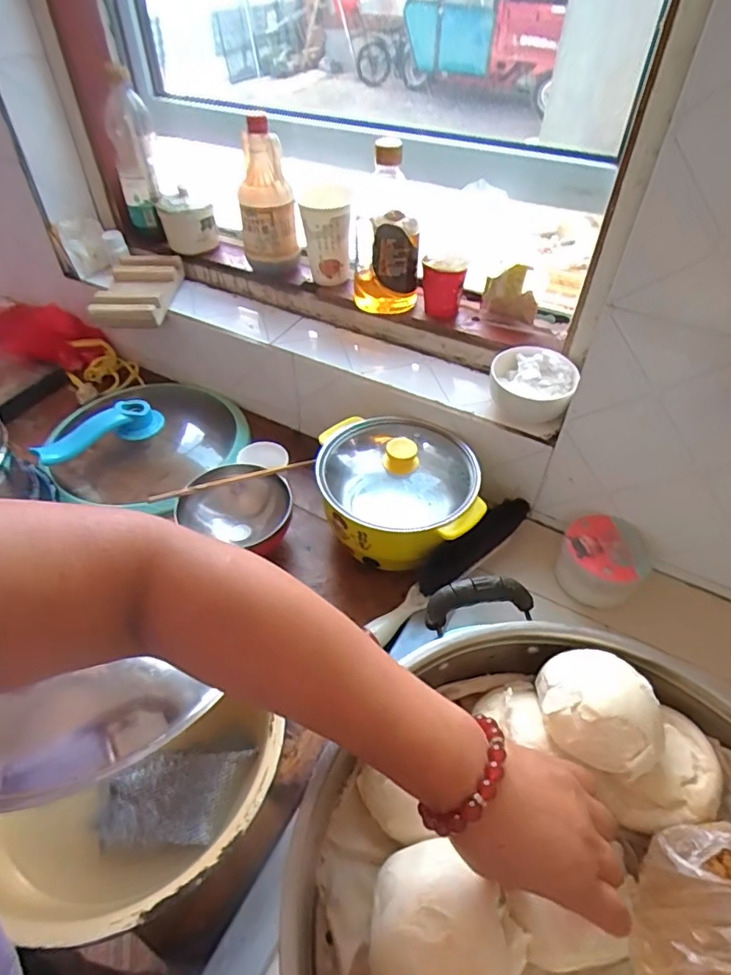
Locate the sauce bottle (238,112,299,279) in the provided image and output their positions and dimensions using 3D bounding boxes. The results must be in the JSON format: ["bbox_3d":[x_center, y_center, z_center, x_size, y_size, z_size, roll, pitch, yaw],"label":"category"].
[{"bbox_3d":[-0.156,-0.441,0.833,0.083,0.198,0.084,-8,46,-8],"label":"sauce bottle"}]

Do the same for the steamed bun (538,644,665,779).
[{"bbox_3d":[0.160,0.156,0.373,0.082,0.065,0.087,0,46,0],"label":"steamed bun"}]

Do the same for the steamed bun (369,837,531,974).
[{"bbox_3d":[0.043,0.267,0.318,0.087,0.050,0.079,31,53,26],"label":"steamed bun"}]

